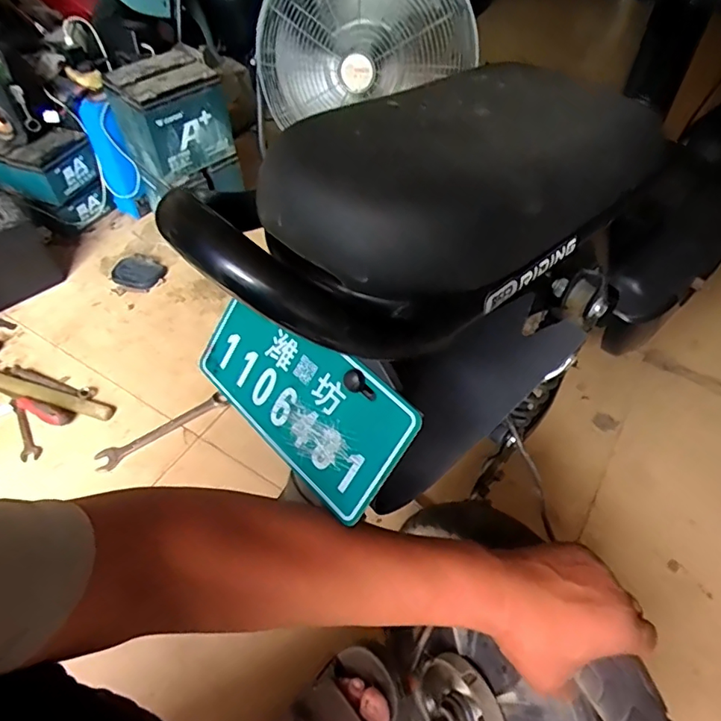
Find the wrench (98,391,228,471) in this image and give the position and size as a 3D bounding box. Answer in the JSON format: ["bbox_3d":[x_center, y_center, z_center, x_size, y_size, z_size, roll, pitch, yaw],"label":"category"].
[{"bbox_3d":[-0.343,0.118,0.908,0.231,0.012,0.034,-30,66,-17],"label":"wrench"}]

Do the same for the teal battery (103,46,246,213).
[{"bbox_3d":[-0.413,-0.520,1.112,0.199,0.184,0.243,-32,57,-23],"label":"teal battery"}]

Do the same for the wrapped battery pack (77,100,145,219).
[{"bbox_3d":[-0.571,-0.464,1.223,0.079,0.247,0.070,-22,54,-17],"label":"wrapped battery pack"}]

